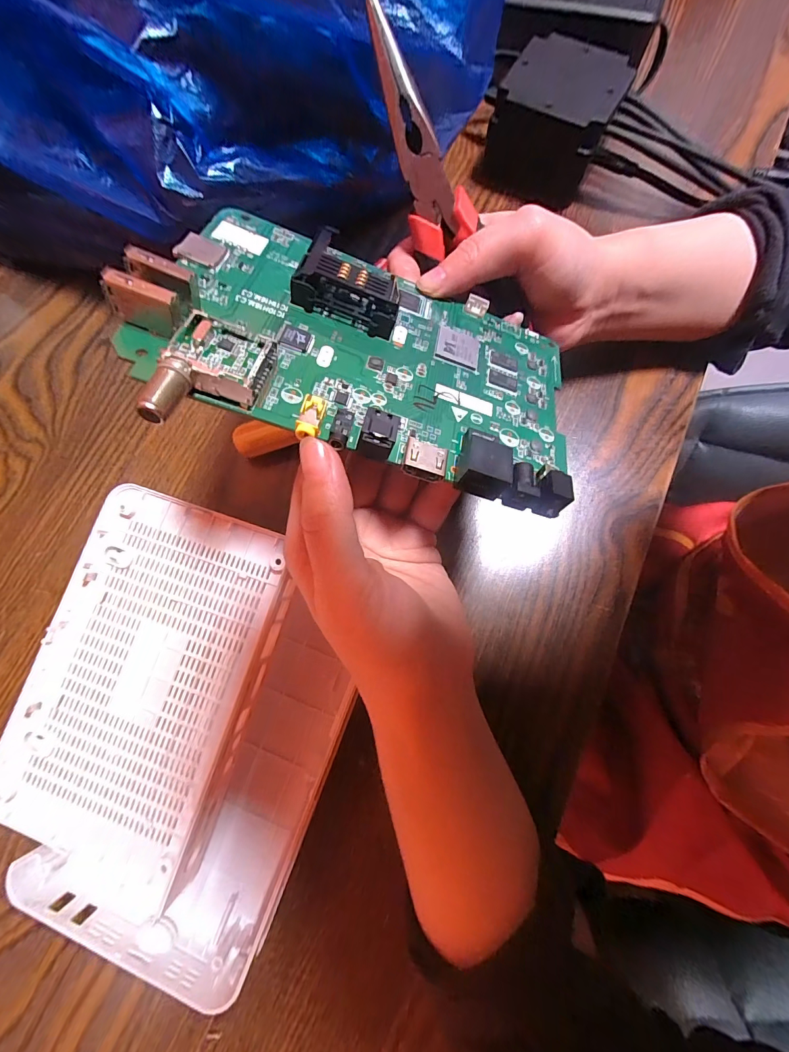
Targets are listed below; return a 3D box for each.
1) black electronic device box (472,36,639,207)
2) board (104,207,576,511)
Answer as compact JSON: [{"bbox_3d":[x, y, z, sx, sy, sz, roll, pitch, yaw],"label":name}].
[{"bbox_3d":[0.115,-0.290,0.278,0.075,0.057,0.075,30,77,9],"label":"black electronic device box"},{"bbox_3d":[-0.005,-0.067,0.145,0.163,0.015,0.114,18,58,-9],"label":"board"}]

